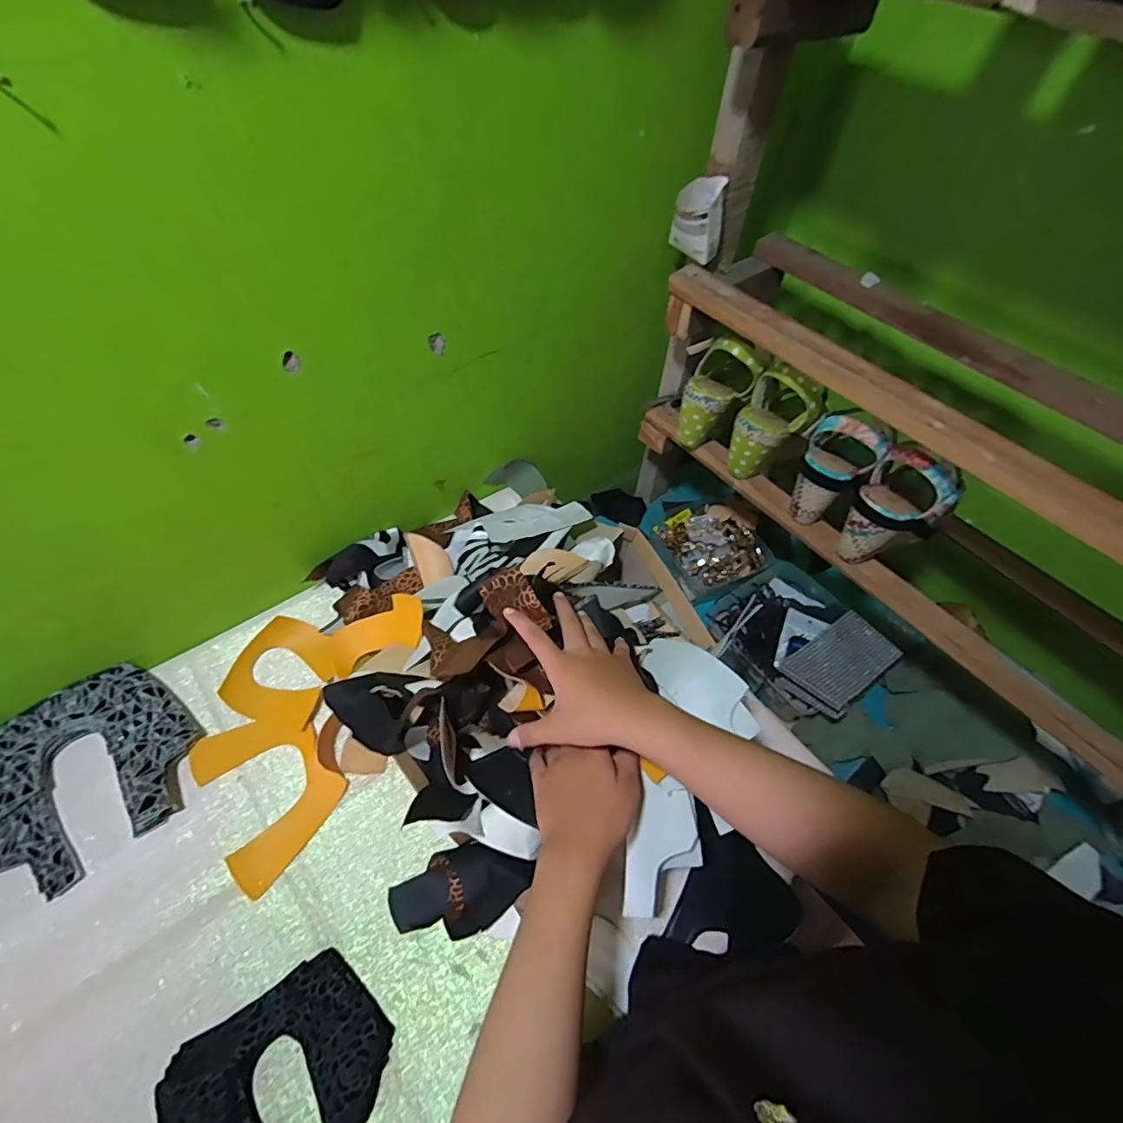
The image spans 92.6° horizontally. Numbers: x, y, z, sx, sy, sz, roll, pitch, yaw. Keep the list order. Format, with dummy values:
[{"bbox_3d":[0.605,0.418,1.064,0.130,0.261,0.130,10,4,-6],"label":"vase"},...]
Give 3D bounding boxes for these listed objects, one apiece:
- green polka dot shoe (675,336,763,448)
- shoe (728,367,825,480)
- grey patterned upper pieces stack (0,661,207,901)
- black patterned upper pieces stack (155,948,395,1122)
[{"bbox_3d":[0.192,-0.217,0.695,0.070,0.143,0.078,-7,49,-43],"label":"green polka dot shoe"},{"bbox_3d":[0.258,-0.166,0.660,0.079,0.132,0.077,29,56,16],"label":"shoe"},{"bbox_3d":[-0.484,0.212,0.547,0.190,0.036,0.182,-35,63,-26],"label":"grey patterned upper pieces stack"},{"bbox_3d":[-0.225,0.413,0.423,0.162,0.030,0.121,-27,60,-22],"label":"black patterned upper pieces stack"}]

